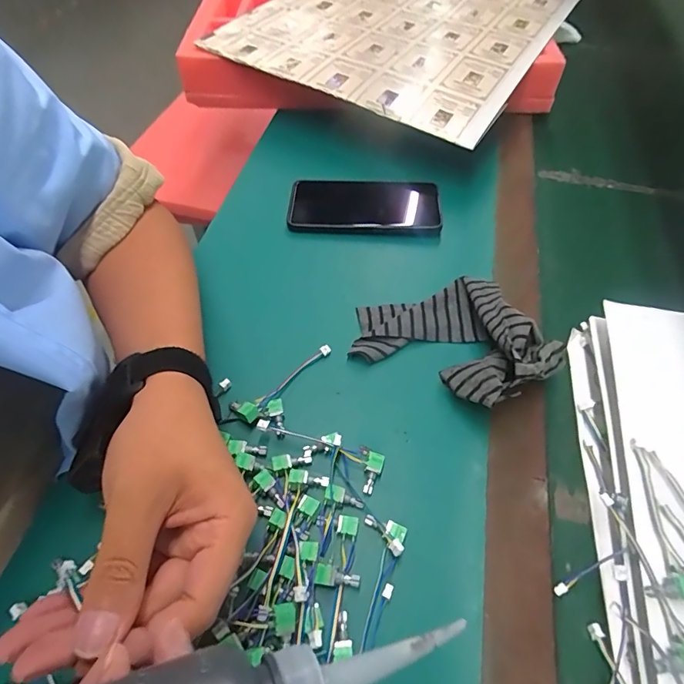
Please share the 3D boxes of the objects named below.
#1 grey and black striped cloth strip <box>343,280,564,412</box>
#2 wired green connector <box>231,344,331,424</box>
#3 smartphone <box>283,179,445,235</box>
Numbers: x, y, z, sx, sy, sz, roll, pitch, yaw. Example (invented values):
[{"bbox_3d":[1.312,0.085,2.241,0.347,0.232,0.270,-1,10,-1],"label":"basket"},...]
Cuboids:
[{"bbox_3d":[0.093,-0.010,0.364,0.159,0.057,0.121,38,62,22],"label":"grey and black striped cloth strip"},{"bbox_3d":[-0.048,0.029,0.357,0.021,0.010,0.094,36,61,22],"label":"wired green connector"},{"bbox_3d":[0.025,-0.152,0.477,0.160,0.008,0.080,0,55,-2],"label":"smartphone"}]

